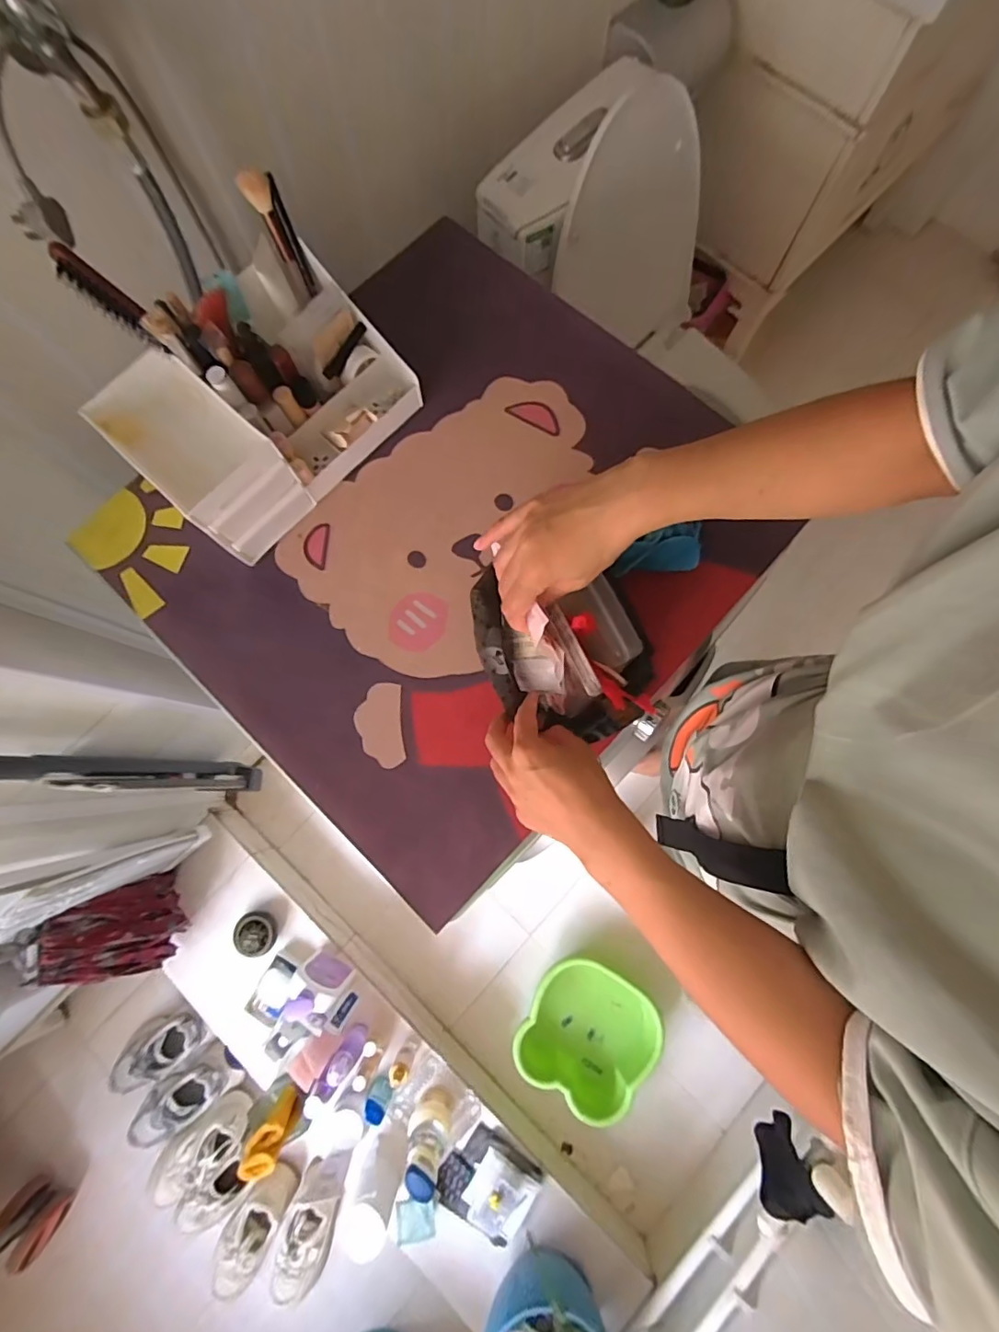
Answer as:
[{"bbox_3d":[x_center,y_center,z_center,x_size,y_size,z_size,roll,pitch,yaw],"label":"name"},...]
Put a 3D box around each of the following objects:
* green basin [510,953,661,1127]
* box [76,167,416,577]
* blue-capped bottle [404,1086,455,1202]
[{"bbox_3d":[0.200,0.798,1.132,0.306,0.127,0.247,32,81,6],"label":"green basin"},{"bbox_3d":[-0.235,-0.266,0.517,0.173,0.118,0.265,43,83,8],"label":"box"},{"bbox_3d":[-0.124,0.857,0.952,0.075,0.198,0.057,34,82,7],"label":"blue-capped bottle"}]

